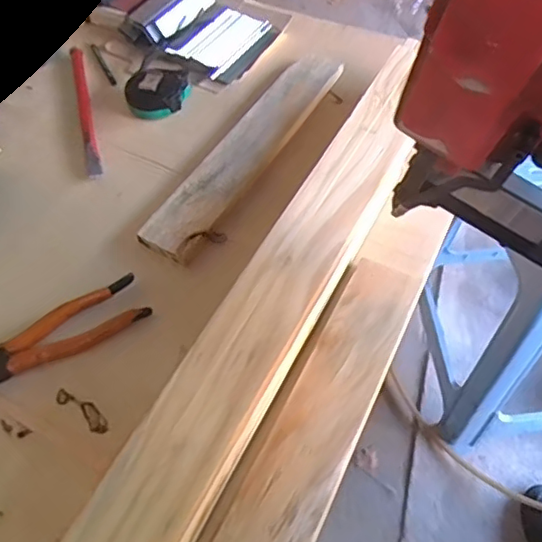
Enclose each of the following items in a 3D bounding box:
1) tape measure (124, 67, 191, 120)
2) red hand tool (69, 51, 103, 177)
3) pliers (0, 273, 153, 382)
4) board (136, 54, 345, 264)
[{"bbox_3d":[-0.136,-0.218,0.699,0.078,0.034,0.060,-12,54,-5],"label":"tape measure"},{"bbox_3d":[-0.226,-0.199,0.703,0.016,0.012,0.239,-15,54,-7],"label":"red hand tool"},{"bbox_3d":[-0.206,0.068,0.513,0.197,0.016,0.047,-29,57,-17],"label":"pliers"},{"bbox_3d":[-0.023,-0.139,0.647,0.061,0.026,0.332,24,59,20],"label":"board"}]

